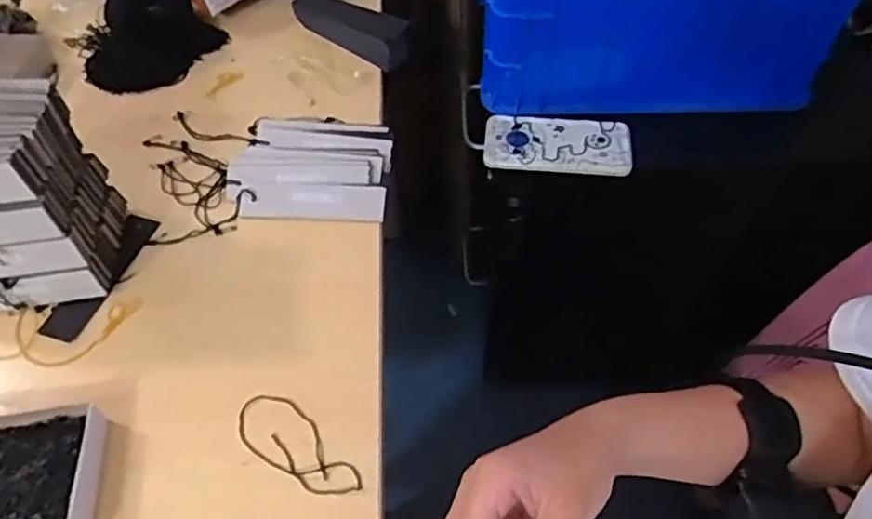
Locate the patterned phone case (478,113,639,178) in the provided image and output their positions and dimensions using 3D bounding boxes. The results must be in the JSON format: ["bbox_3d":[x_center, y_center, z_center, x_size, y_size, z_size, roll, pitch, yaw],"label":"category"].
[{"bbox_3d":[0.141,-0.135,0.754,0.167,0.013,0.081,8,55,6],"label":"patterned phone case"}]

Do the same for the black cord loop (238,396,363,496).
[{"bbox_3d":[-0.095,0.130,0.449,0.102,0.004,0.043,31,61,21],"label":"black cord loop"}]

